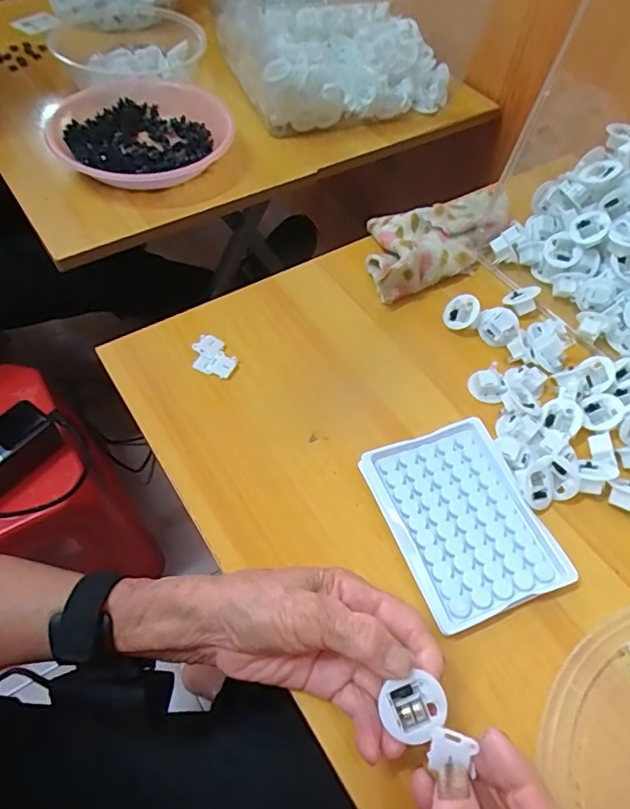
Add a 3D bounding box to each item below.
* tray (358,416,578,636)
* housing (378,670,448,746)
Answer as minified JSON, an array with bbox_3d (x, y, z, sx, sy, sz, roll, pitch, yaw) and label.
[{"bbox_3d":[0.099,0.075,0.365,0.098,0.007,0.125,-17,58,-13],"label":"tray"},{"bbox_3d":[0.049,0.149,0.266,0.030,0.010,0.027,-37,65,-23],"label":"housing"}]

